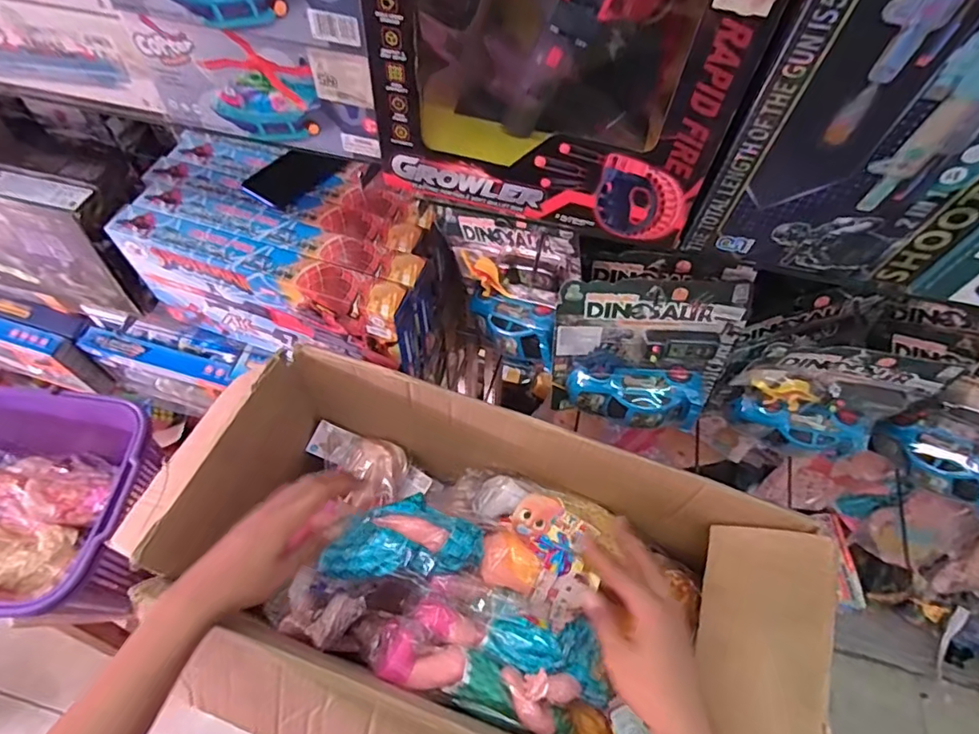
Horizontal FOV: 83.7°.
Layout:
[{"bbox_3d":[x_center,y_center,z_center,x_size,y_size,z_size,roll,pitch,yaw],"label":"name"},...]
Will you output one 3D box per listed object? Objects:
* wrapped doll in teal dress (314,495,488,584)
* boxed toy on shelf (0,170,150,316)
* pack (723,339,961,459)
[{"bbox_3d":[-0.097,0.191,0.618,0.174,0.057,0.082,-4,58,2],"label":"wrapped doll in teal dress"},{"bbox_3d":[-0.721,-0.194,0.794,0.404,0.208,0.065,11,58,4],"label":"boxed toy on shelf"},{"bbox_3d":[0.373,0.041,0.614,0.180,0.160,0.042,13,58,5],"label":"pack"}]

